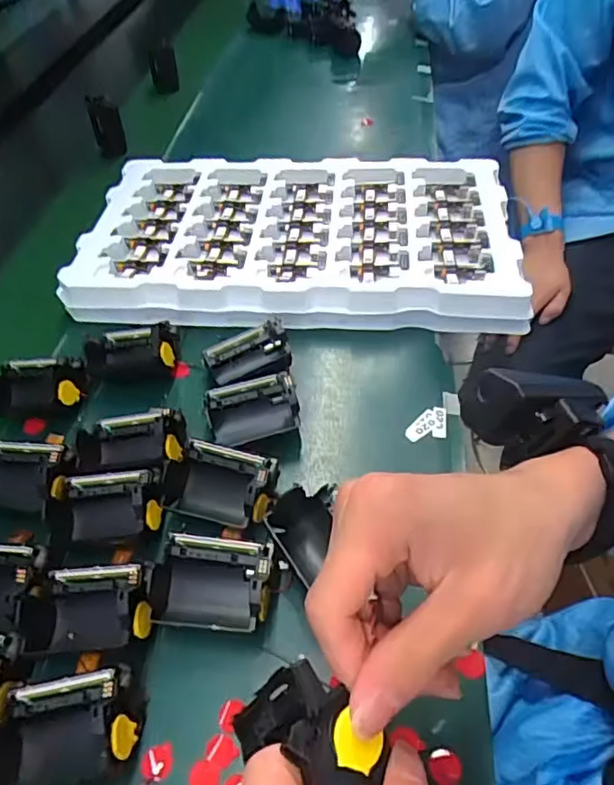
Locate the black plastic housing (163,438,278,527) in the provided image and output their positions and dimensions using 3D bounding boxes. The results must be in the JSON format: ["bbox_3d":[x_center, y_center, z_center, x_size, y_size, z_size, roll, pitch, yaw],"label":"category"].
[{"bbox_3d":[-0.062,0.062,0.398,0.075,0.032,0.049,16,52,18],"label":"black plastic housing"}]

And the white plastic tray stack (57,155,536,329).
[{"bbox_3d":[-0.010,-0.166,0.599,0.430,0.045,0.254,0,49,6],"label":"white plastic tray stack"}]

